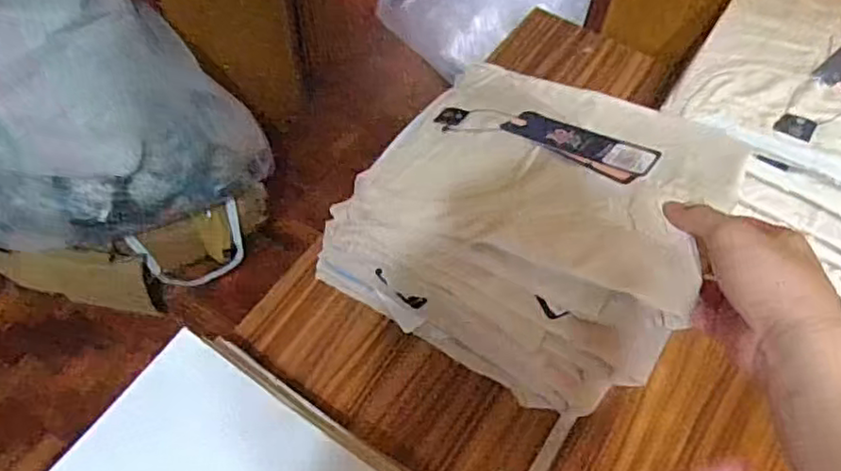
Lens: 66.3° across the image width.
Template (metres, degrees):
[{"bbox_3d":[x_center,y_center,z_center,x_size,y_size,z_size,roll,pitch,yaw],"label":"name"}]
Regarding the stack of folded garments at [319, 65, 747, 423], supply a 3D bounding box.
[{"bbox_3d":[0.093,-0.016,0.544,0.260,0.167,0.226,31,61,16],"label":"stack of folded garments"}]

